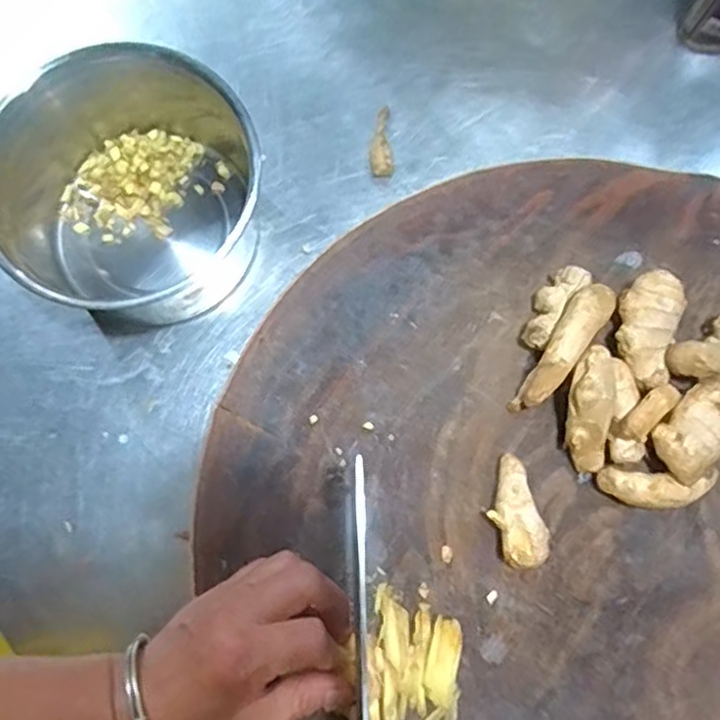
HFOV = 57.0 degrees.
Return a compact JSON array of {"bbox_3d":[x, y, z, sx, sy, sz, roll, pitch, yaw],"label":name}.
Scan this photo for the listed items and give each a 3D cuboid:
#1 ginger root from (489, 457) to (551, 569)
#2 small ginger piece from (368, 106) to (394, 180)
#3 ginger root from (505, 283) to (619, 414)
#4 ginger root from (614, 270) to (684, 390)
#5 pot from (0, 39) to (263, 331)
[{"bbox_3d":[0.088,0.087,0.382,0.026,0.021,0.061,-15,80,-2],"label":"ginger root"},{"bbox_3d":[0.016,-0.171,0.518,0.018,0.013,0.062,-4,77,-2],"label":"small ginger piece"},{"bbox_3d":[0.120,-0.009,0.393,0.022,0.038,0.090,38,83,7],"label":"ginger root"},{"bbox_3d":[0.170,-0.018,0.396,0.032,0.025,0.066,12,80,3],"label":"ginger root"},{"bbox_3d":[-0.159,-0.118,0.461,0.173,0.103,0.163,0,80,1],"label":"pot"}]

